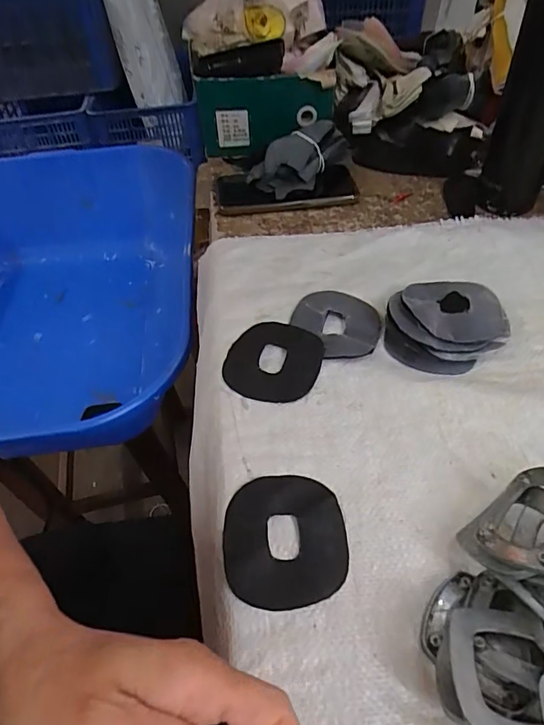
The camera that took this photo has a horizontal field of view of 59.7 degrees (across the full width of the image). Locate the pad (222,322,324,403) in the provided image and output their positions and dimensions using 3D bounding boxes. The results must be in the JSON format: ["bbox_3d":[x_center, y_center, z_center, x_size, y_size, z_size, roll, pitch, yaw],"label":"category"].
[{"bbox_3d":[0.002,-0.002,0.391,0.075,0.005,0.080,10,51,12],"label":"pad"}]

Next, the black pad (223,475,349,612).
[{"bbox_3d":[0.008,0.109,0.297,0.075,0.005,0.079,-4,49,0],"label":"black pad"}]

